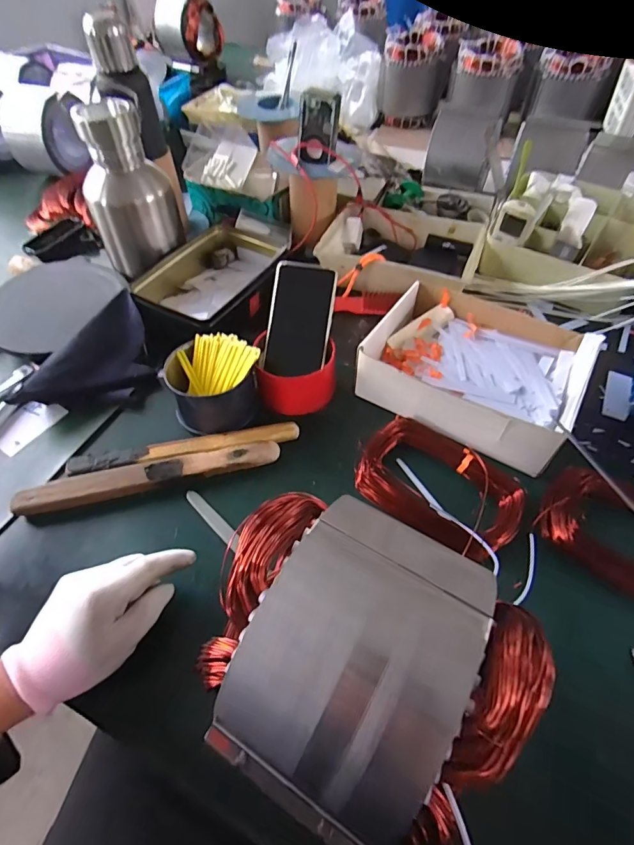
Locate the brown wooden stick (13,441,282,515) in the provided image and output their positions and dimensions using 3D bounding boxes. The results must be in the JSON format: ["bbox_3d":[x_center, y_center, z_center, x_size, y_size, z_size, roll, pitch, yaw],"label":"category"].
[{"bbox_3d":[-0.179,0.058,0.467,0.272,0.024,0.032,-12,54,-8],"label":"brown wooden stick"}]

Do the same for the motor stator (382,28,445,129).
[{"bbox_3d":[0.244,-0.889,1.107,0.149,0.170,0.125,6,54,6],"label":"motor stator"}]

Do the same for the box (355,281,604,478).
[{"bbox_3d":[0.197,-0.071,0.526,0.238,0.063,0.200,28,59,20],"label":"box"}]

